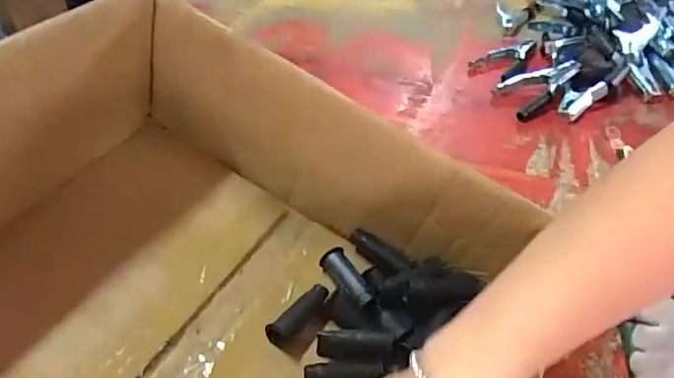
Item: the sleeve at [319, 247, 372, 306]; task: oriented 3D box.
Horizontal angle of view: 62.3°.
[{"bbox_3d":[0.008,0.076,0.482,0.020,0.017,0.060,-19,42,-21],"label":"sleeve"}]

